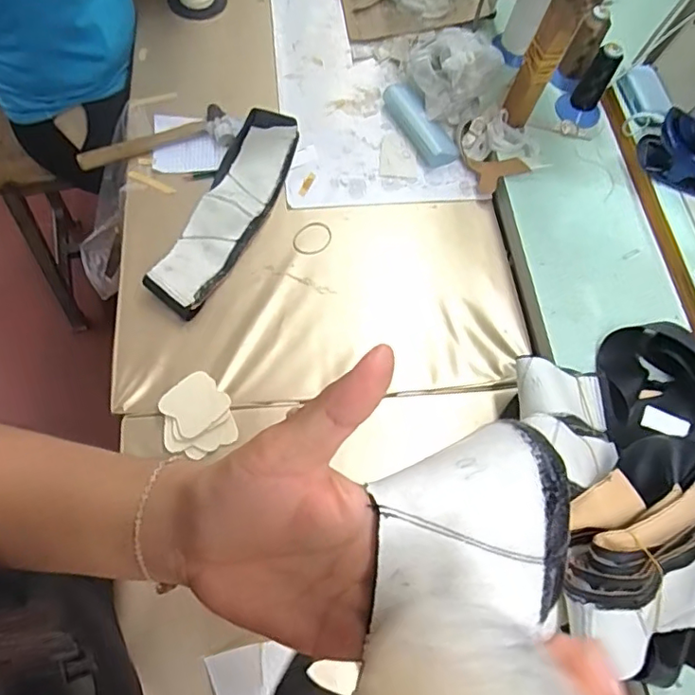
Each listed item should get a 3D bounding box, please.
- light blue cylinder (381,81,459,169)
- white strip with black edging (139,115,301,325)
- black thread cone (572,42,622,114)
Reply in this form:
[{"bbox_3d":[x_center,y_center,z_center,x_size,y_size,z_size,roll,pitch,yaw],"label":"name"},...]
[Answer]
[{"bbox_3d":[0.109,-0.346,0.853,0.050,0.026,0.163,-24,70,-12],"label":"light blue cylinder"},{"bbox_3d":[-0.165,-0.187,0.752,0.085,0.062,0.310,20,67,6],"label":"white strip with black edging"},{"bbox_3d":[0.367,-0.398,0.815,0.038,0.082,0.037,28,68,9],"label":"black thread cone"}]

